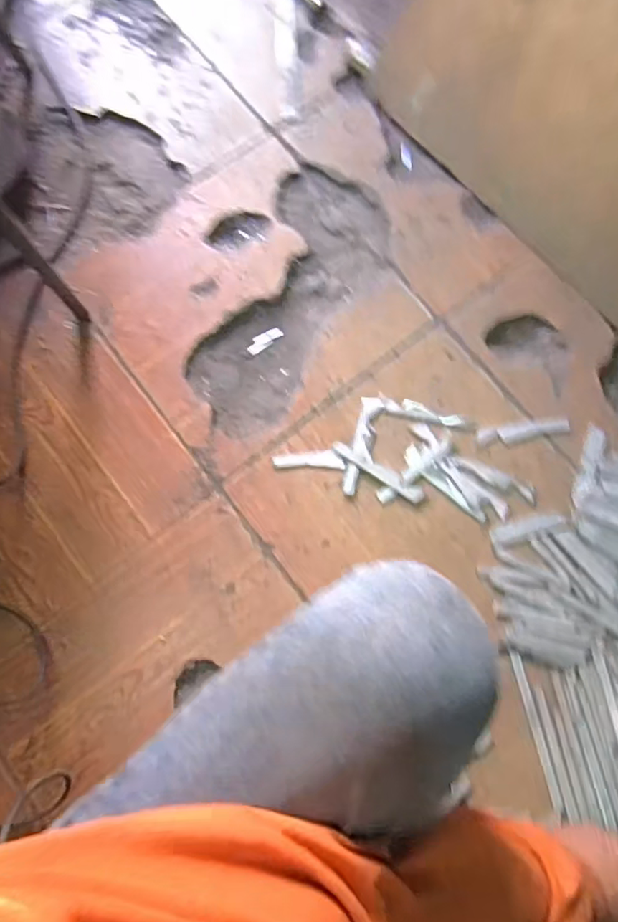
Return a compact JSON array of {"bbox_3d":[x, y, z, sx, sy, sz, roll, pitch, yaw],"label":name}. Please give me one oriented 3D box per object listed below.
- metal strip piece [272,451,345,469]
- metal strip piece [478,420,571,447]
[{"bbox_3d":[0.000,-0.002,0.777,0.096,0.005,0.025,0,79,-1],"label":"metal strip piece"},{"bbox_3d":[0.293,-0.040,0.786,0.125,0.012,0.026,-11,89,1],"label":"metal strip piece"}]

